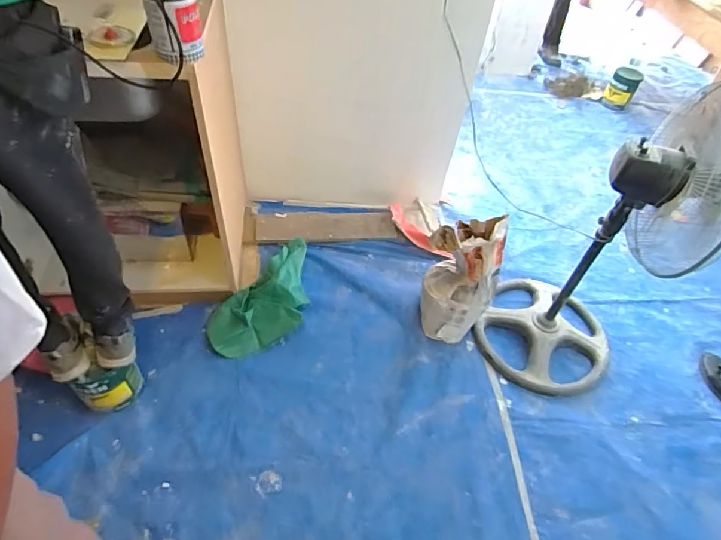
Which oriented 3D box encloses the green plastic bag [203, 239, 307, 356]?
[{"bbox_3d":[-0.313,0.109,1.571,0.235,0.122,0.469,34,55,21],"label":"green plastic bag"}]

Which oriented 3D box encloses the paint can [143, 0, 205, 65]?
[{"bbox_3d":[-0.389,-0.515,0.941,0.100,0.129,0.095,3,50,-3],"label":"paint can"}]

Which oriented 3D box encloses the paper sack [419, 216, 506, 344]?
[{"bbox_3d":[0.314,0.043,1.456,0.221,0.469,0.171,25,52,15],"label":"paper sack"}]

